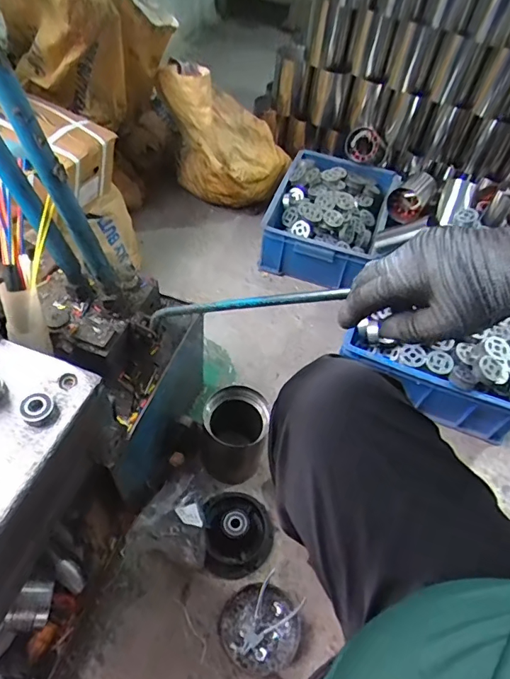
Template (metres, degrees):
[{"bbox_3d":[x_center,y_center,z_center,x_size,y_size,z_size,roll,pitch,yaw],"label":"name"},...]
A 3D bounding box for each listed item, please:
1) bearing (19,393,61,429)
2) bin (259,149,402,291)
[{"bbox_3d":[-0.221,0.073,0.481,0.036,0.015,0.032,31,56,17],"label":"bearing"},{"bbox_3d":[0.212,-0.354,1.321,0.298,0.155,0.427,19,53,8],"label":"bin"}]

